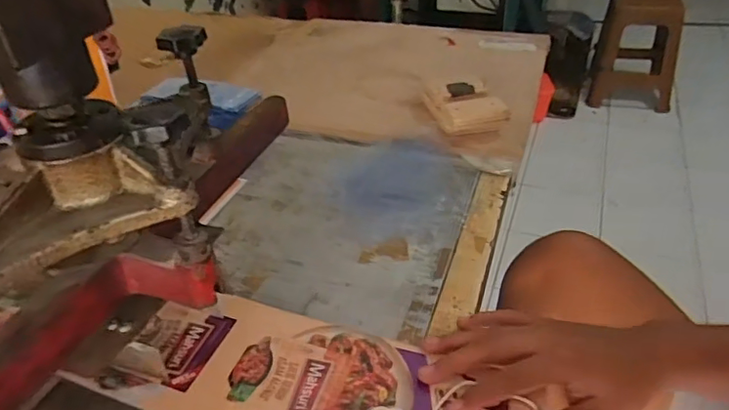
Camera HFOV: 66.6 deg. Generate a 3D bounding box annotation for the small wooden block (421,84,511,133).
[{"bbox_3d":[0.135,-0.136,0.752,0.079,0.037,0.111,-12,36,-9],"label":"small wooden block"}]

